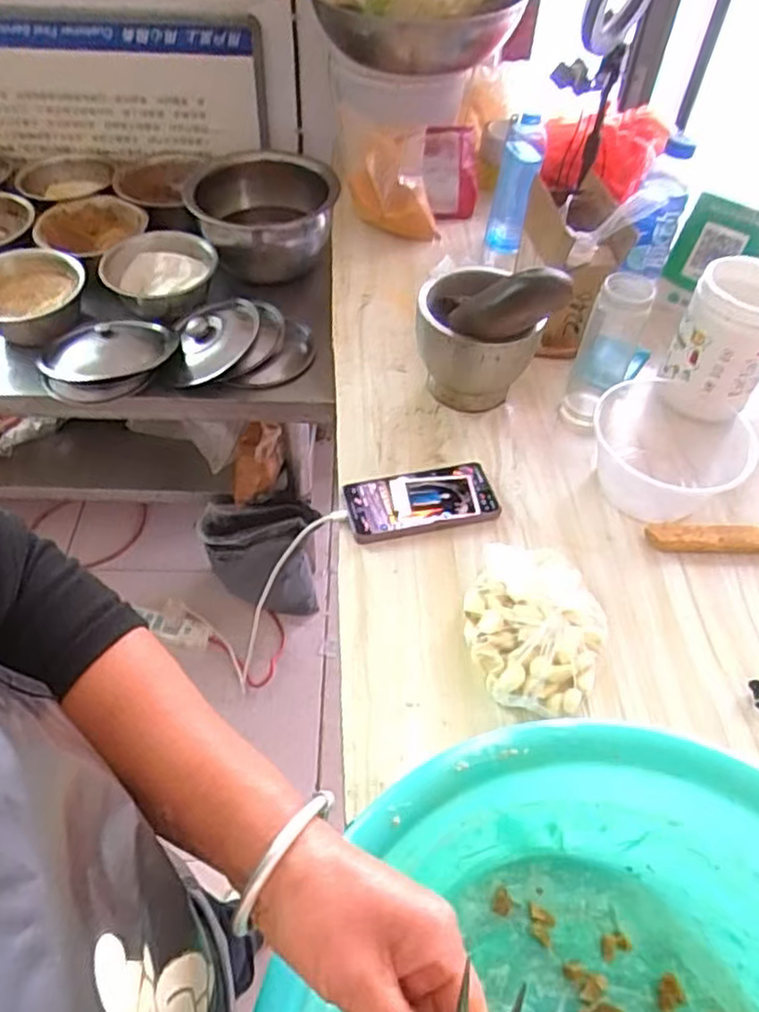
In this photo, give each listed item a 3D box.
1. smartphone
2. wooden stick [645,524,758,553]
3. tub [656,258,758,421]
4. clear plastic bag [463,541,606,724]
[{"bbox_3d":[0.046,-0.004,0.752,0.159,0.011,0.075,-11,52,-10],"label":"smartphone"},{"bbox_3d":[0.378,0.034,0.734,0.187,0.016,0.031,2,51,-1],"label":"wooden stick"},{"bbox_3d":[0.397,-0.190,0.801,0.106,0.138,0.093,21,54,14],"label":"tub"},{"bbox_3d":[0.144,0.104,0.644,0.127,0.046,0.162,14,52,9],"label":"clear plastic bag"}]

